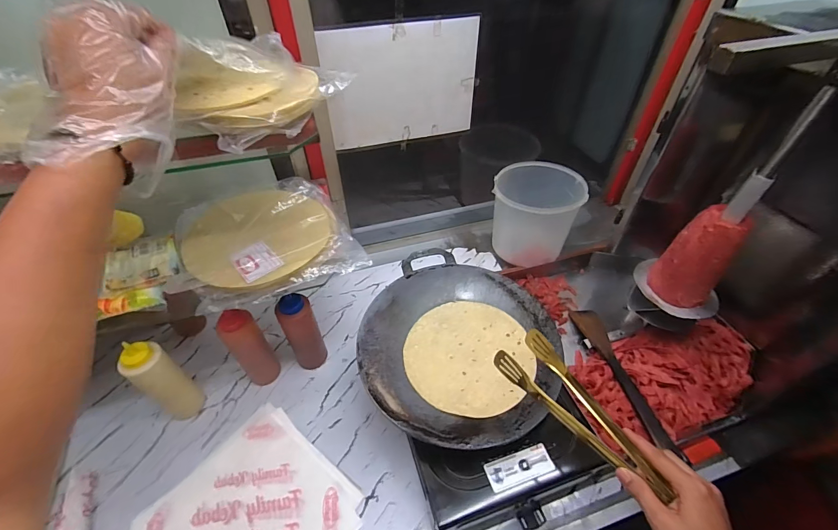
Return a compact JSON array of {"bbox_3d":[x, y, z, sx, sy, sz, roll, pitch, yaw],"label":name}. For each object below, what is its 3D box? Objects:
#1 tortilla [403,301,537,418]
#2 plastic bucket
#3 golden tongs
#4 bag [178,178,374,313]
[{"bbox_3d":[0.081,0.141,0.606,0.202,0.018,0.200,2,45,-2],"label":"tortilla"},{"bbox_3d":[0.267,-0.115,0.892,0.187,0.206,0.187,2,45,-2],"label":"plastic bucket"},{"bbox_3d":[0.205,0.184,0.476,0.081,0.031,0.225,-30,59,-28],"label":"golden tongs"},{"bbox_3d":[-0.246,-0.052,0.603,0.250,0.044,0.236,-18,49,-20],"label":"bag"}]

